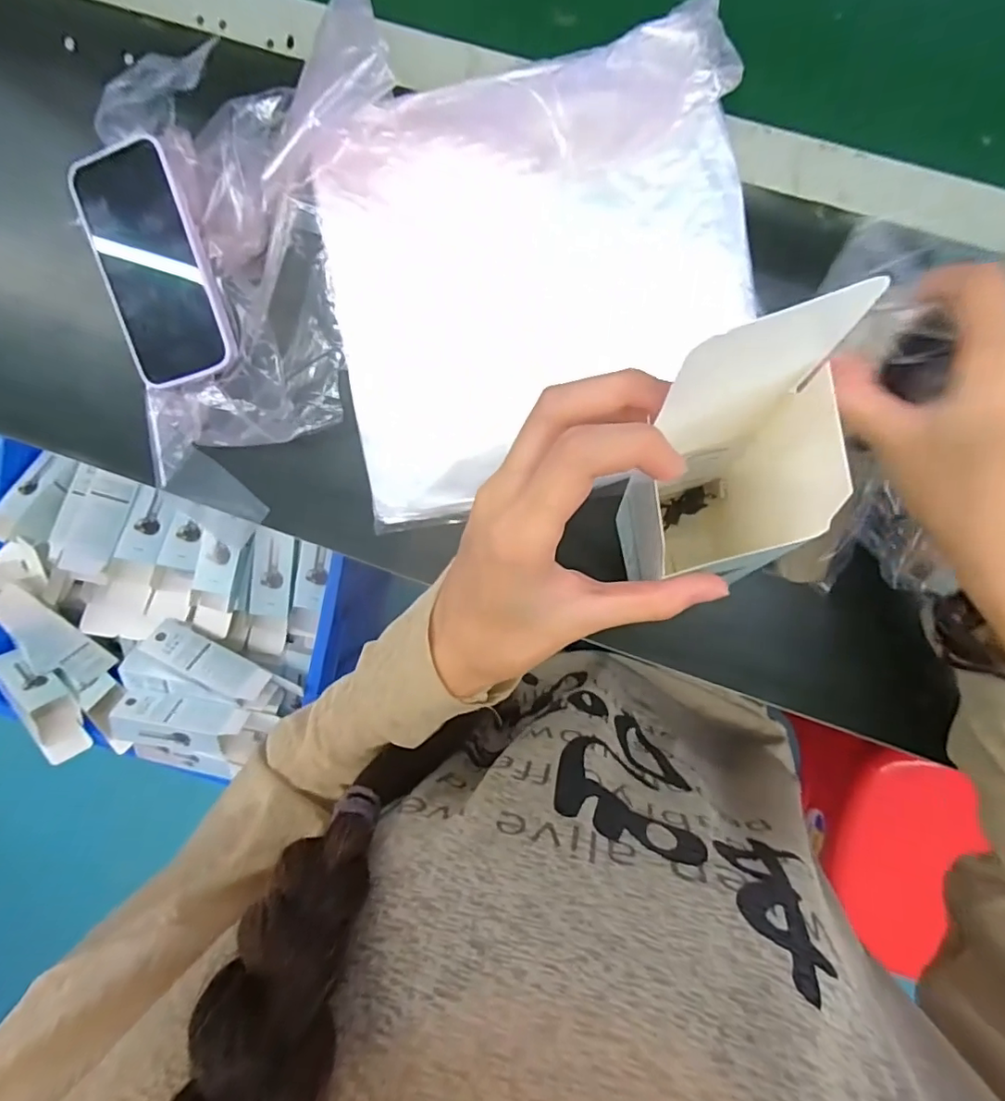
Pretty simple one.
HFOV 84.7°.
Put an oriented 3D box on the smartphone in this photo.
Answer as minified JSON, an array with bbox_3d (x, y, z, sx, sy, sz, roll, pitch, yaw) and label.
[{"bbox_3d":[-0.241,-0.191,0.372,0.077,0.014,0.145,-13,94,10],"label":"smartphone"}]

